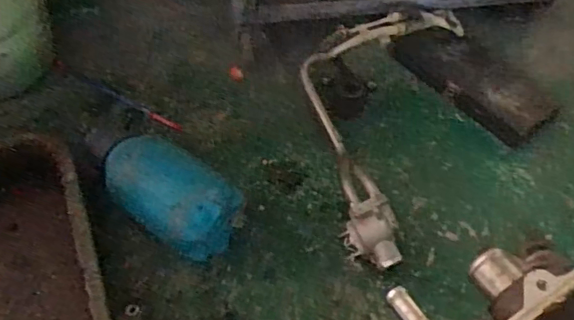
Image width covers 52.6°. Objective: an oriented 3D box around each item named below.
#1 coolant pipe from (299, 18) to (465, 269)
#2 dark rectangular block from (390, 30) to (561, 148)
[{"bbox_3d":[0.144,-0.100,1.067,0.266,0.092,0.585,17,51,9],"label":"coolant pipe"},{"bbox_3d":[0.387,-0.163,1.189,0.327,0.045,0.177,42,61,14],"label":"dark rectangular block"}]

